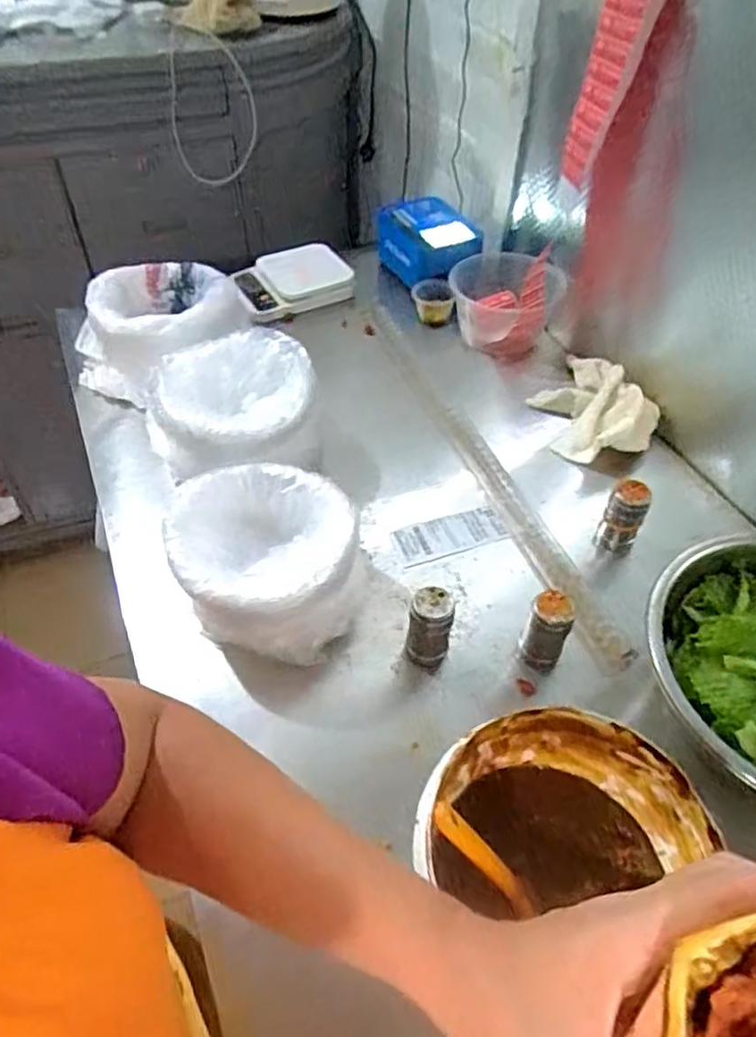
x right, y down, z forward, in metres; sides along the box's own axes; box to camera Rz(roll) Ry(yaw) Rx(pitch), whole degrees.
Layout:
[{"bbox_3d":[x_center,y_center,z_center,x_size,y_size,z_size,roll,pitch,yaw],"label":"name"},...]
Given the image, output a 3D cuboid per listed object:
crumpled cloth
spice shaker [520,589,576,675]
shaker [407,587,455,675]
[{"bbox_3d":[0.271,-0.156,0.892,0.128,0.059,0.194,-20,52,-17],"label":"crumpled cloth"},{"bbox_3d":[0.160,0.109,0.640,0.041,0.081,0.045,22,52,18],"label":"spice shaker"},{"bbox_3d":[0.049,0.107,0.647,0.042,0.084,0.048,9,49,7],"label":"shaker"}]

